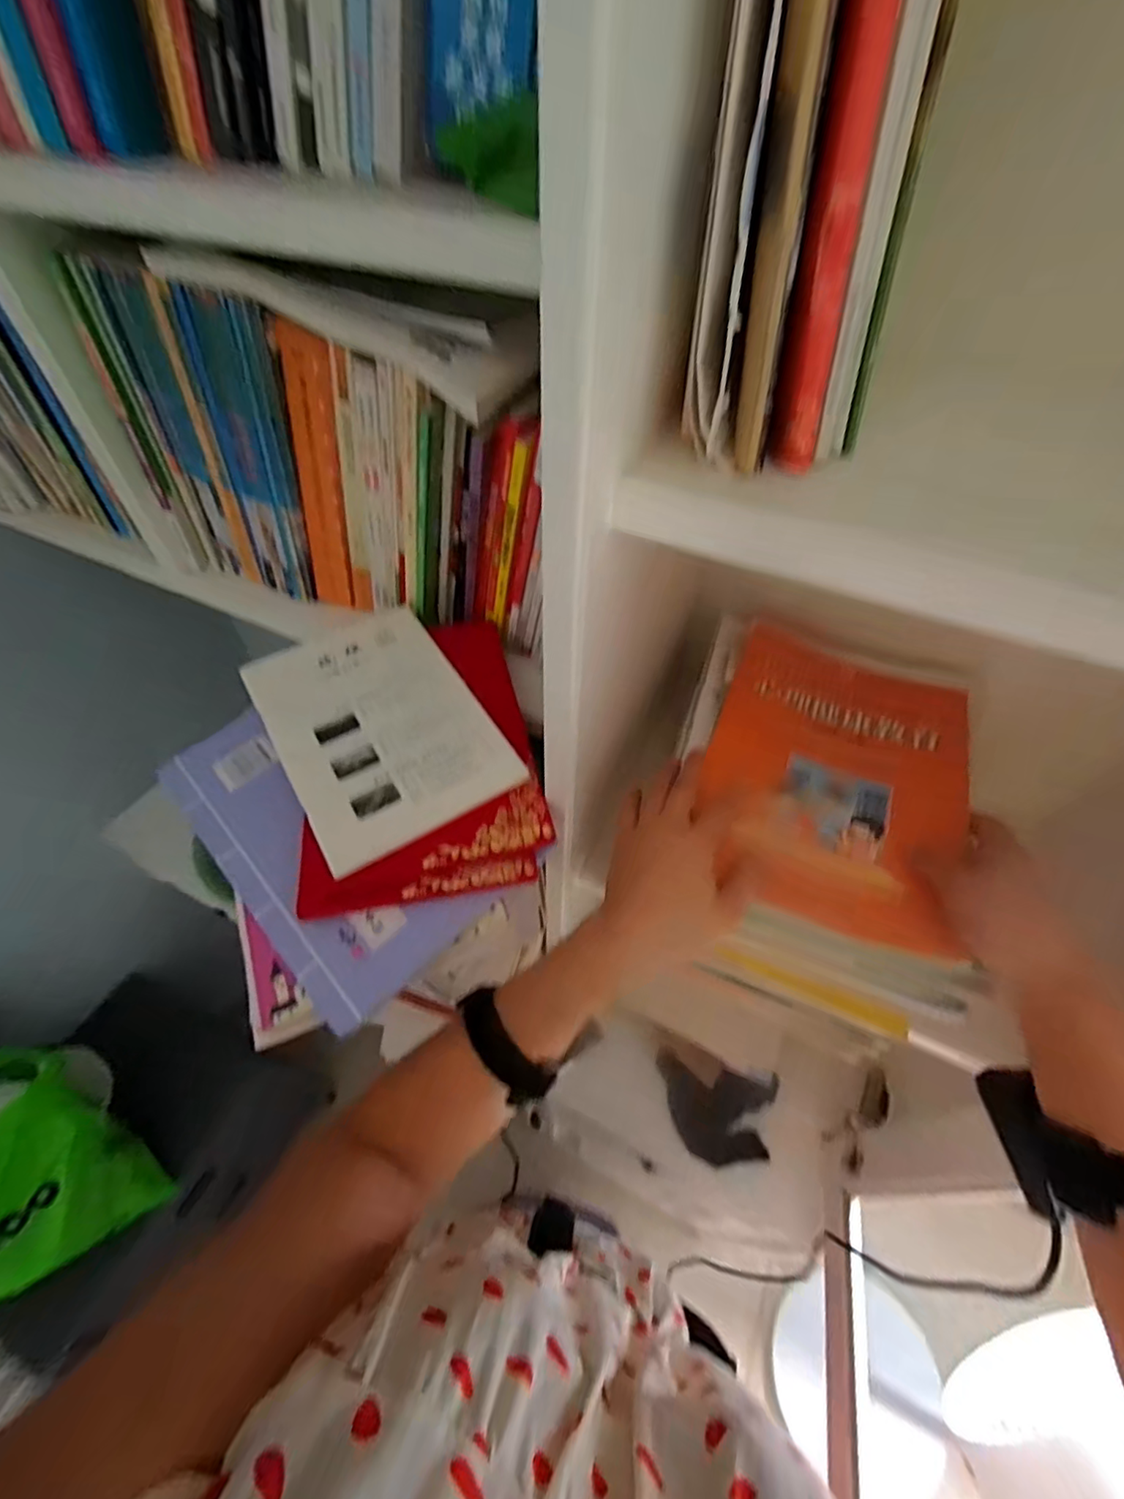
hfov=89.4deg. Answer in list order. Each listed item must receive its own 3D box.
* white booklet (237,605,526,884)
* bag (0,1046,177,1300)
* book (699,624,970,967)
[{"bbox_3d":[-0.140,-0.021,0.433,0.145,0.006,0.207,-27,62,-19],"label":"white booklet"},{"bbox_3d":[-0.848,0.650,0.871,0.266,0.332,0.256,-35,60,-25],"label":"bag"},{"bbox_3d":[0.208,0.010,0.433,0.179,0.023,0.253,20,55,10],"label":"book"}]

